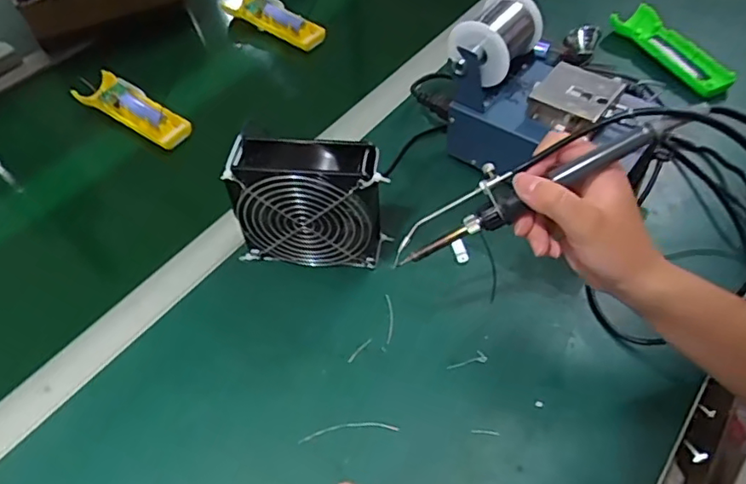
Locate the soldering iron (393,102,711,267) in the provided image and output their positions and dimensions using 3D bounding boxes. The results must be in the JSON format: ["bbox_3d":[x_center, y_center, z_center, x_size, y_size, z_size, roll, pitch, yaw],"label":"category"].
[{"bbox_3d":[0.103,-0.040,0.373,0.209,0.022,0.031,-25,48,19],"label":"soldering iron"}]

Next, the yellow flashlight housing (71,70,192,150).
[{"bbox_3d":[-0.290,-0.158,0.696,0.150,0.033,0.048,26,57,23],"label":"yellow flashlight housing"}]

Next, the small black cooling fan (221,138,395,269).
[{"bbox_3d":[-0.055,-0.031,0.506,0.124,0.125,0.042,3,51,6],"label":"small black cooling fan"}]

